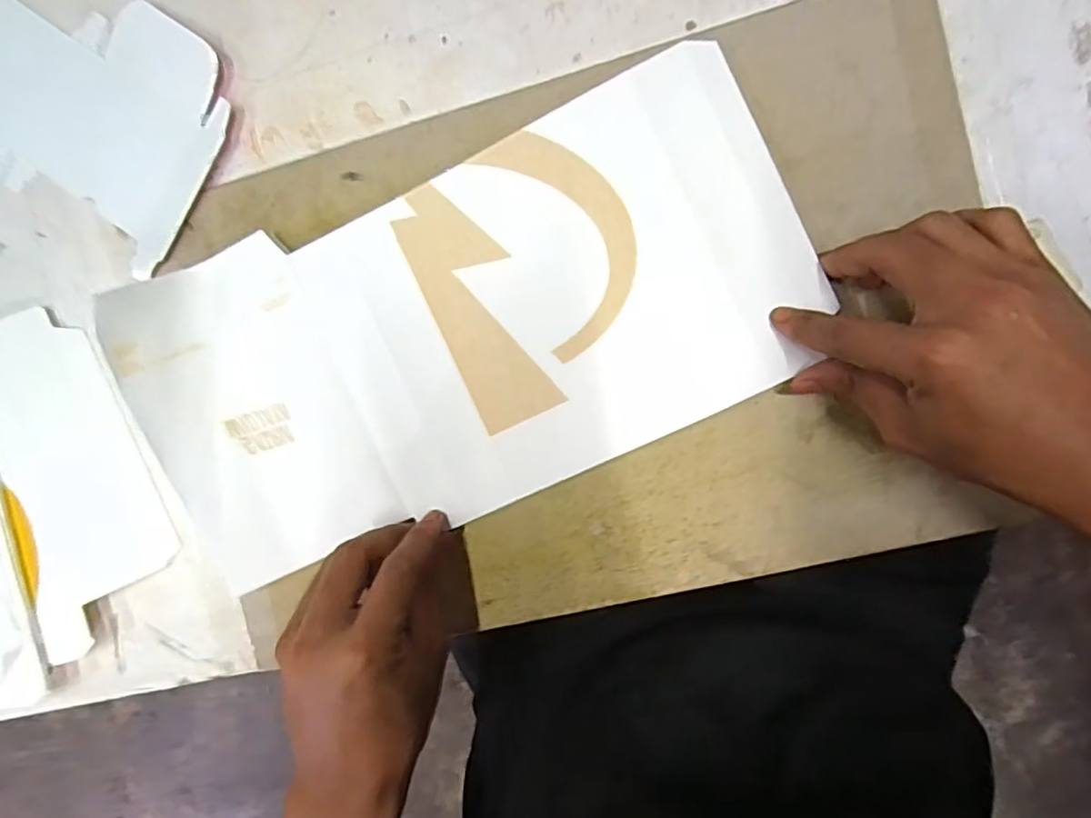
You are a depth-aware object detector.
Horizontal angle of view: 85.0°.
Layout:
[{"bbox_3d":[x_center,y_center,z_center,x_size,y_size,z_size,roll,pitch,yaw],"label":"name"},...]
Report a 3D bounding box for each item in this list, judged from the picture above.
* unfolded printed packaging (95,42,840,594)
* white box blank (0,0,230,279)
[{"bbox_3d":[-0.044,-0.039,0.320,0.357,0.024,0.178,-21,92,8],"label":"unfolded printed packaging"},{"bbox_3d":[-0.288,-0.179,0.350,0.202,0.007,0.136,26,95,4],"label":"white box blank"}]

